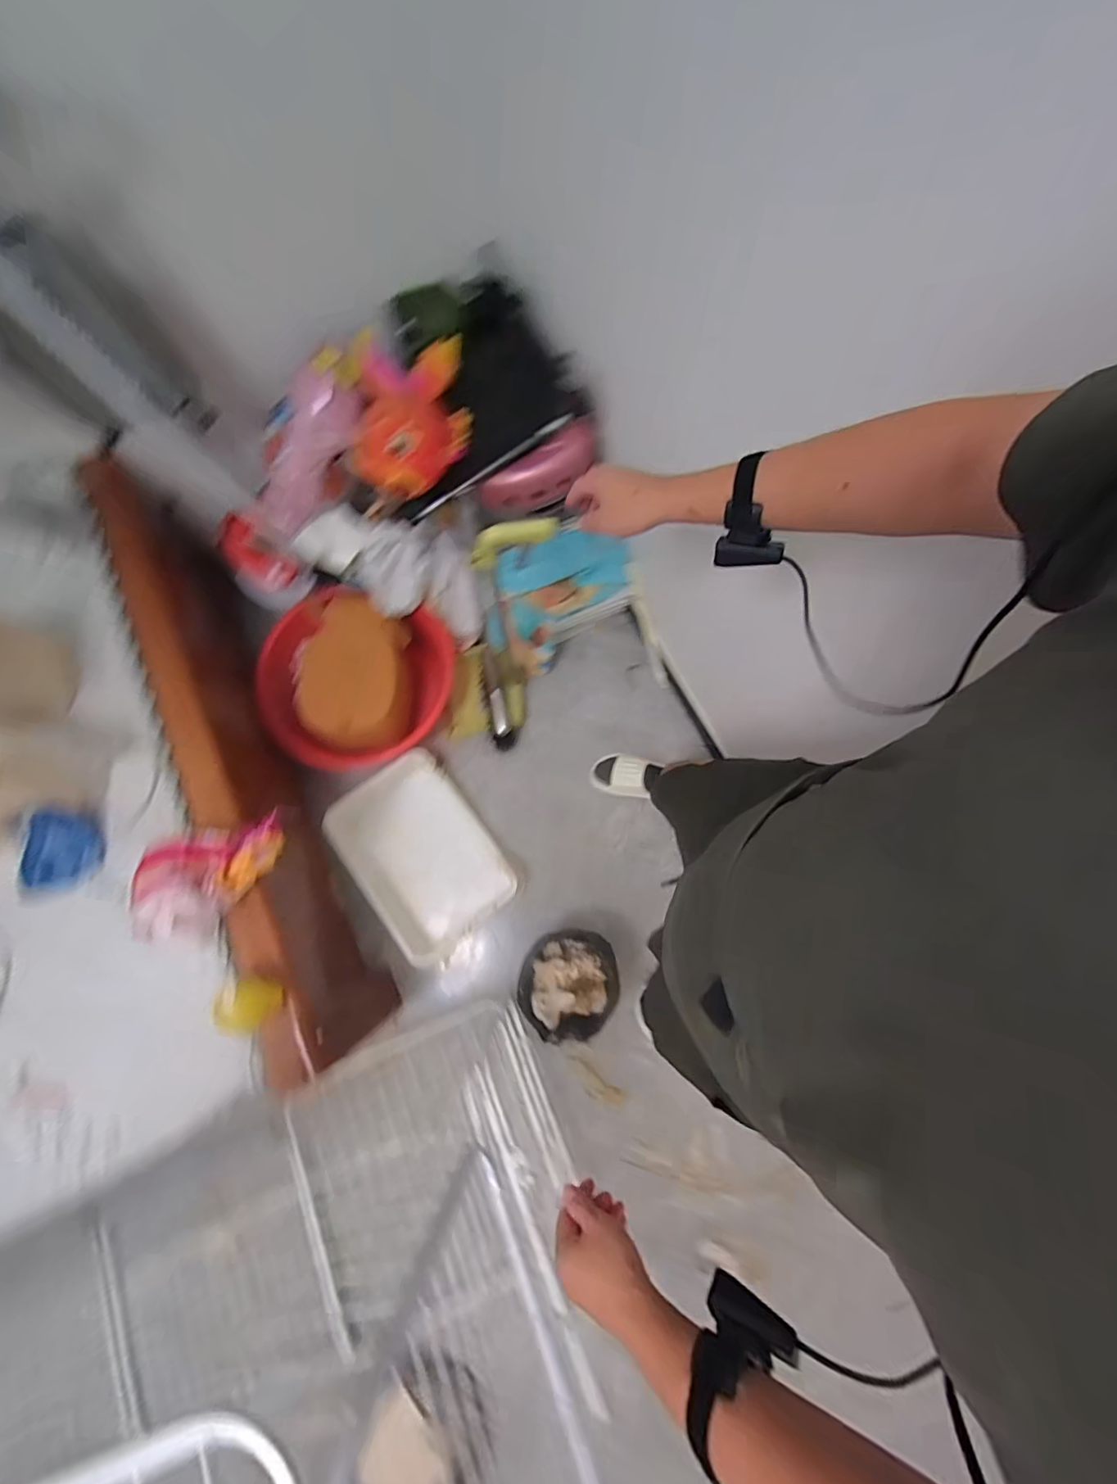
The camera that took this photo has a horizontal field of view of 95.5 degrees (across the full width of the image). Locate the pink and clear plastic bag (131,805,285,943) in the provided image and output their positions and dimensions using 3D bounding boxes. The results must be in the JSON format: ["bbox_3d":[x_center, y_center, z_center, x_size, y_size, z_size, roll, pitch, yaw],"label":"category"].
[{"bbox_3d":[-0.632,0.248,0.923,0.223,0.103,0.195,-12,74,-3],"label":"pink and clear plastic bag"}]

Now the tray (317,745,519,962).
[{"bbox_3d":[-0.372,0.311,1.407,0.351,0.049,0.506,-35,95,-18],"label":"tray"}]

